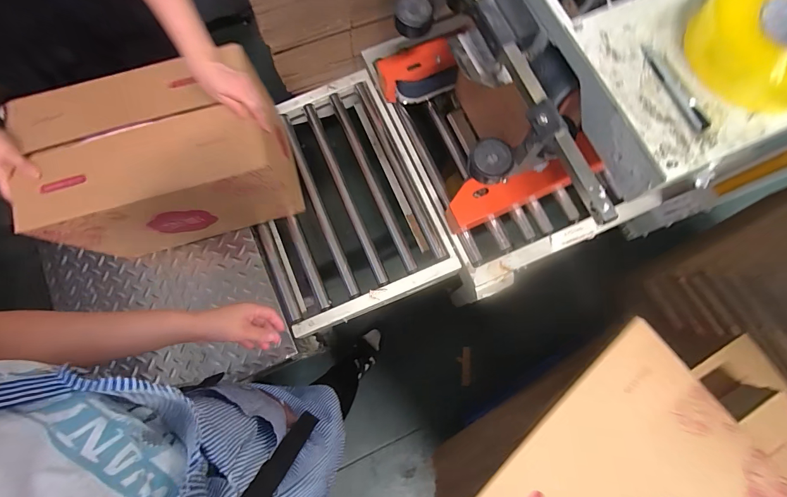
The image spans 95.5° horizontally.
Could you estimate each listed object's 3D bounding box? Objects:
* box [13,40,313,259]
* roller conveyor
[{"bbox_3d":[-0.453,-0.175,0.753,0.421,0.274,0.241,-16,78,-2],"label":"box"},{"bbox_3d":[-0.150,-0.122,0.958,0.440,0.130,0.594,-24,78,-4],"label":"roller conveyor"}]

